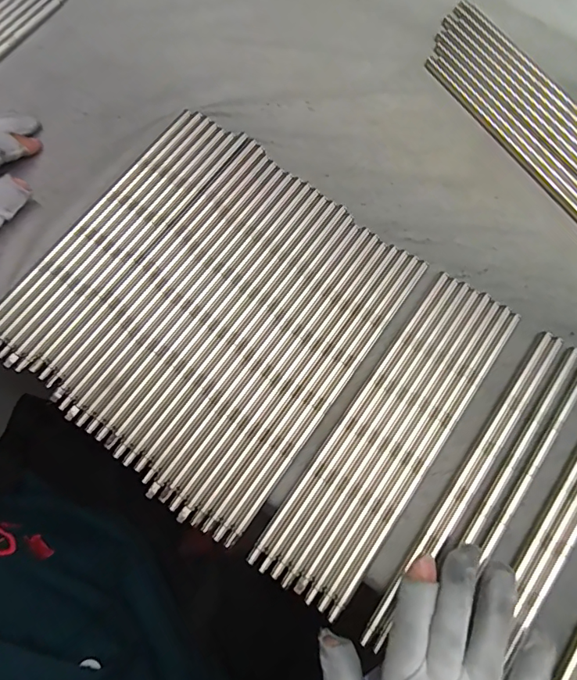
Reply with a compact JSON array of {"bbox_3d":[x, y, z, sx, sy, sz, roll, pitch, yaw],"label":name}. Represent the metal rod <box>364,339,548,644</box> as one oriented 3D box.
[{"bbox_3d":[0.110,0.084,0.285,0.008,0.007,0.222,35,74,9],"label":"metal rod"}]

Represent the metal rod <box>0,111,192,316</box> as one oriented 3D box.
[{"bbox_3d":[-0.143,-0.088,0.326,0.010,0.005,0.223,34,74,9],"label":"metal rod"}]

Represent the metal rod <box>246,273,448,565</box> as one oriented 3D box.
[{"bbox_3d":[0.044,0.042,0.295,0.007,0.005,0.223,35,74,9],"label":"metal rod"}]

